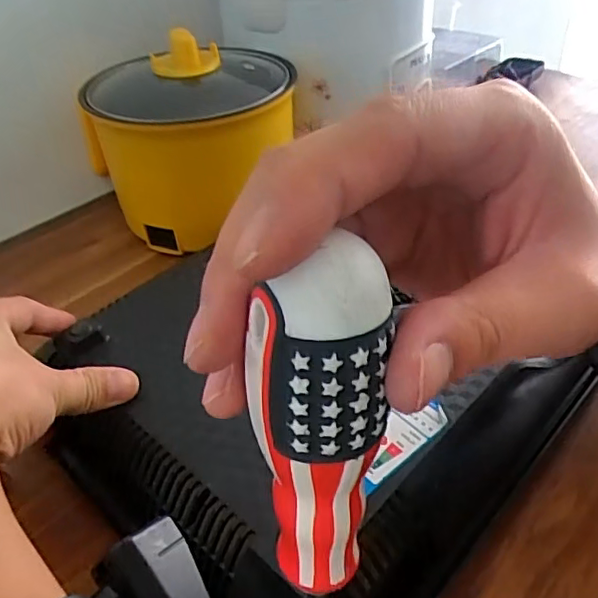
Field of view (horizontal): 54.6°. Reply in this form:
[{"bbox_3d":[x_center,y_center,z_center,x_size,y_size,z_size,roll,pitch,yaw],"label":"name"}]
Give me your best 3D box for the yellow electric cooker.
[{"bbox_3d":[-0.084,-0.143,0.515,0.157,0.157,0.183,-11,39,-7],"label":"yellow electric cooker"}]

